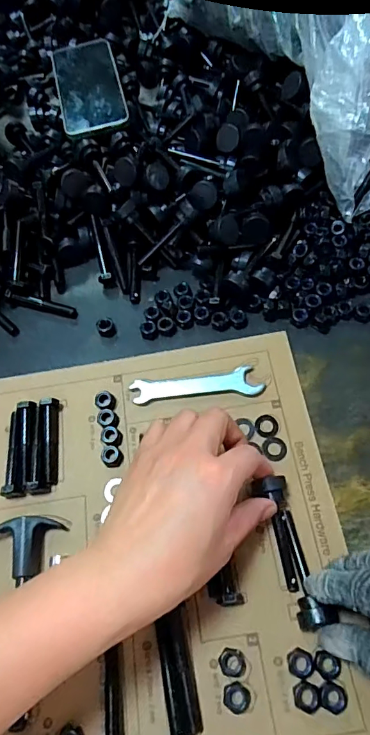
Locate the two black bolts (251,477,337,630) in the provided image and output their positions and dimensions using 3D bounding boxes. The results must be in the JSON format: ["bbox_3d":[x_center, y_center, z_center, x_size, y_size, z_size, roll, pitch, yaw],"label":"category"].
[{"bbox_3d":[0.076,0.129,0.328,0.025,0.021,0.100,-12,59,-2],"label":"two black bolts"}]

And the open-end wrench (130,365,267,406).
[{"bbox_3d":[0.010,0.016,0.404,0.113,0.009,0.027,-4,64,2],"label":"open-end wrench"}]

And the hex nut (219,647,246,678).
[{"bbox_3d":[0.032,0.197,0.306,0.017,0.005,0.016,11,65,9],"label":"hex nut"}]

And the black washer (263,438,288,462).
[{"bbox_3d":[0.073,0.065,0.372,0.019,0.004,0.018,24,68,14],"label":"black washer"}]

